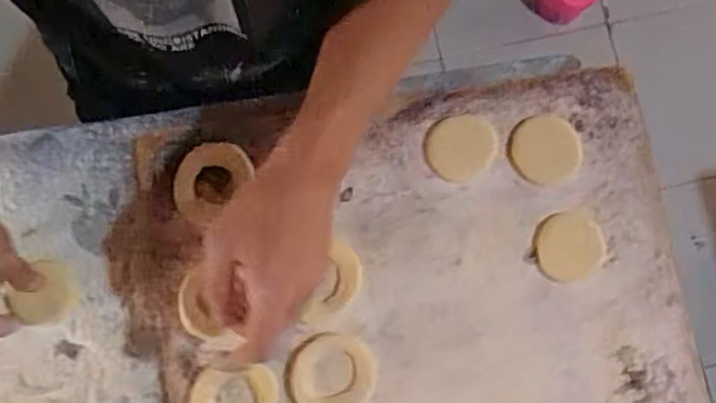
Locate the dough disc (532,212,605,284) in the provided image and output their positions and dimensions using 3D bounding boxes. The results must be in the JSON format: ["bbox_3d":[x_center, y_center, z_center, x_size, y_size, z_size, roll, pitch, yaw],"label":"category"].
[{"bbox_3d":[0.174,0.038,0.548,0.057,0.004,0.055,0,82,-2],"label":"dough disc"}]

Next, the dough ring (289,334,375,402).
[{"bbox_3d":[-0.020,0.137,0.517,0.065,0.013,0.063,0,82,-2],"label":"dough ring"}]

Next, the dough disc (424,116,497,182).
[{"bbox_3d":[0.086,-0.045,0.556,0.058,0.008,0.053,0,82,-2],"label":"dough disc"}]

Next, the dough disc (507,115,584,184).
[{"bbox_3d":[0.156,-0.042,0.555,0.060,0.006,0.054,36,83,3],"label":"dough disc"}]

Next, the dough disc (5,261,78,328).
[{"bbox_3d":[-0.255,0.075,0.536,0.046,0.009,0.053,42,81,7],"label":"dough disc"}]

